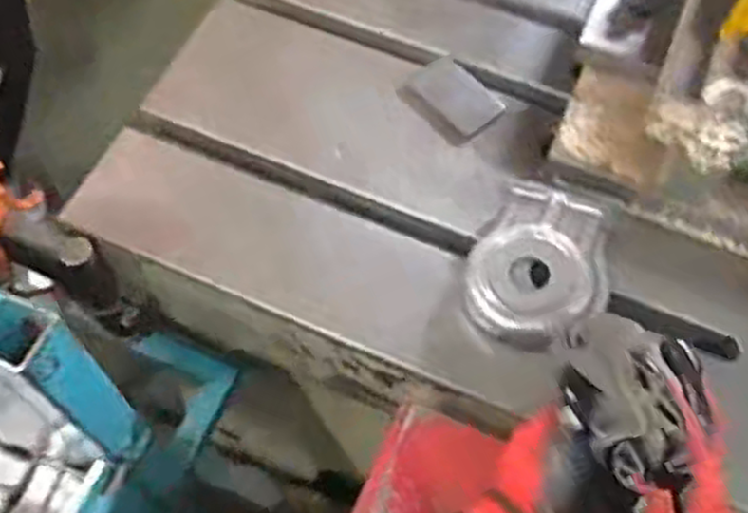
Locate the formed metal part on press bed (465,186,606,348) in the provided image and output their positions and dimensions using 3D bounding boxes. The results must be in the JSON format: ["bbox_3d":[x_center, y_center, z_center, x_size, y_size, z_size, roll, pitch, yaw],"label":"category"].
[{"bbox_3d":[0.130,0.009,0.606,0.108,0.035,0.128,15,69,22],"label":"formed metal part on press bed"}]

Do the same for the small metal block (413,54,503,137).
[{"bbox_3d":[0.079,-0.153,0.716,0.051,0.011,0.085,-33,68,-19],"label":"small metal block"}]

